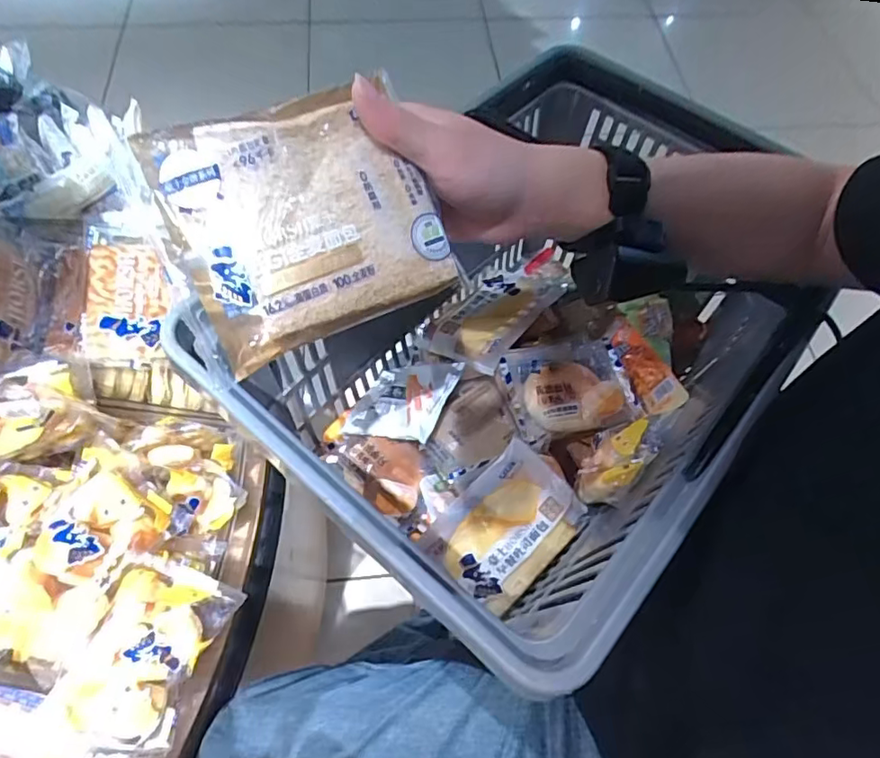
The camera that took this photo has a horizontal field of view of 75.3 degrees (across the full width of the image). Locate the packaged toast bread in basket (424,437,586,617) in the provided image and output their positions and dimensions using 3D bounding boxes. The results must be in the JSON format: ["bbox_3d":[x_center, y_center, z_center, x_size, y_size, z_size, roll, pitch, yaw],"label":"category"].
[{"bbox_3d":[0.060,0.129,0.503,0.096,0.022,0.126,44,82,0],"label":"packaged toast bread in basket"}]

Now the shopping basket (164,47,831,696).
[{"bbox_3d":[0.097,-0.038,0.506,0.302,0.228,0.494,36,66,16],"label":"shopping basket"}]

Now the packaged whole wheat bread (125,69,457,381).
[{"bbox_3d":[-0.064,-0.075,0.267,0.120,0.017,0.105,-25,97,-16],"label":"packaged whole wheat bread"}]

